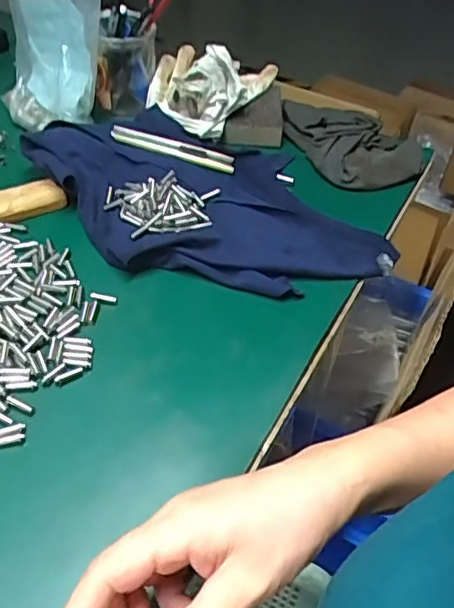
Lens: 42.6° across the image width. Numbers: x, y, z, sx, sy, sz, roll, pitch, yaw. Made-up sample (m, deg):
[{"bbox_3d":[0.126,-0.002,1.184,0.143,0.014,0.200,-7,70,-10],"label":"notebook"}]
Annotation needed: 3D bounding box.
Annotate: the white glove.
[{"bbox_3d":[-0.026,-0.269,0.687,0.132,0.054,0.154,21,47,13],"label":"white glove"}]

